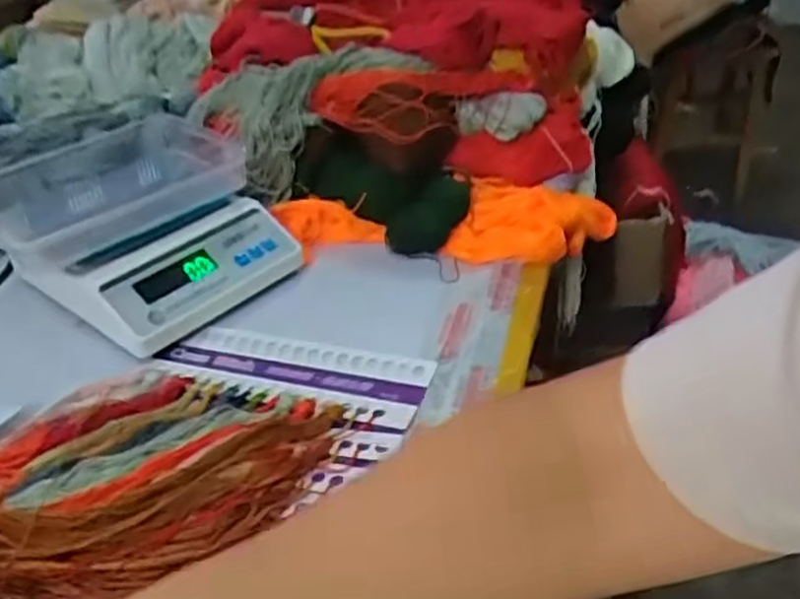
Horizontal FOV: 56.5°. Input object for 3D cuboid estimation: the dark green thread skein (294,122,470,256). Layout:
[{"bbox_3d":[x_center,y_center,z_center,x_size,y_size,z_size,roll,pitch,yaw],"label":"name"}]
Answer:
[{"bbox_3d":[-0.026,-0.118,0.779,0.190,0.085,0.090,27,40,15],"label":"dark green thread skein"}]

